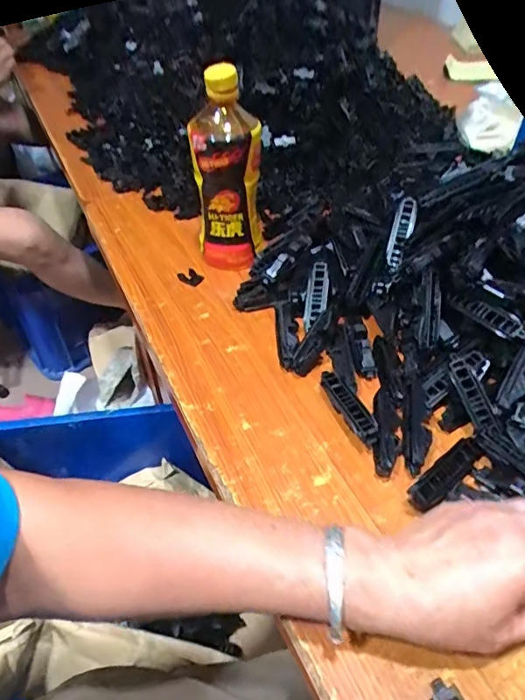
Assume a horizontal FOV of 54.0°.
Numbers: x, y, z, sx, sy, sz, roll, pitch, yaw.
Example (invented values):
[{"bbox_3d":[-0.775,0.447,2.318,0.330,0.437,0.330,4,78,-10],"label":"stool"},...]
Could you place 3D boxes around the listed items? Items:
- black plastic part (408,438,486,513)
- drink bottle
[{"bbox_3d":[0.135,0.092,0.380,0.073,0.015,0.019,-31,52,-26],"label":"black plastic part"},{"bbox_3d":[-0.037,-0.178,0.530,0.068,0.194,0.063,-7,45,-6],"label":"drink bottle"}]

